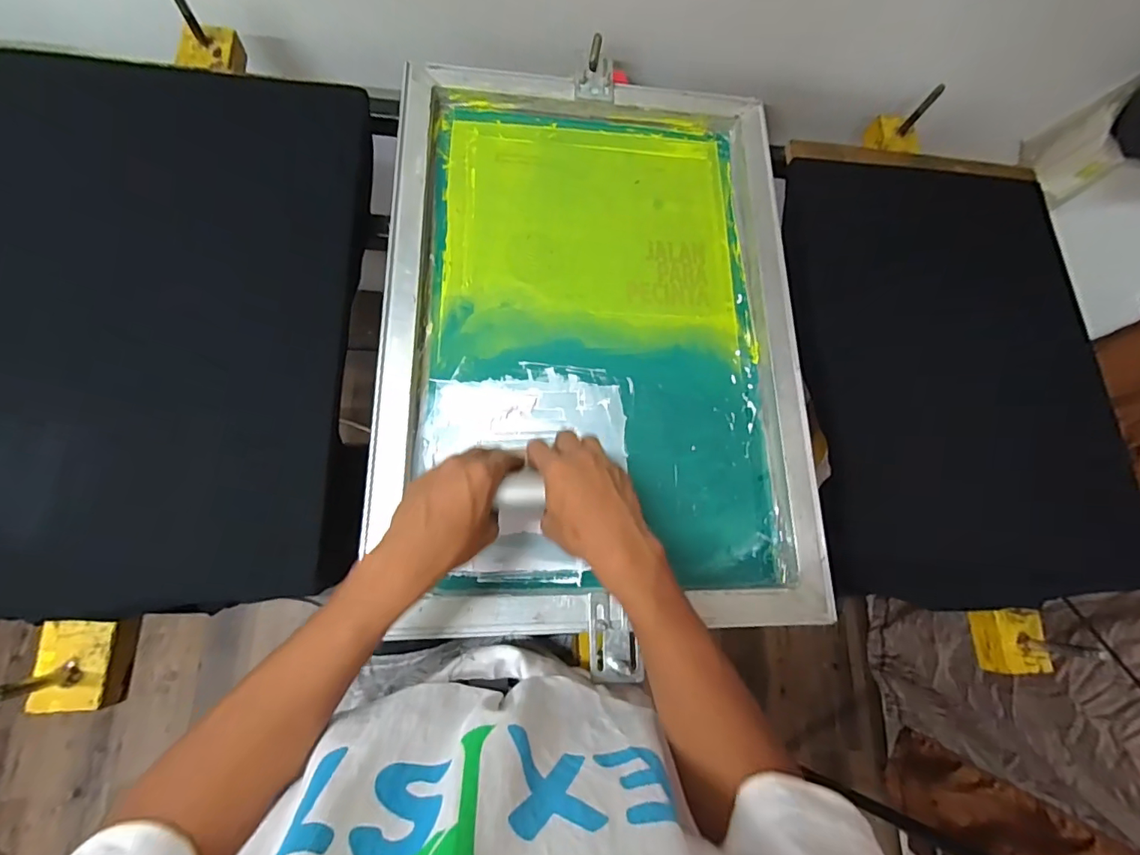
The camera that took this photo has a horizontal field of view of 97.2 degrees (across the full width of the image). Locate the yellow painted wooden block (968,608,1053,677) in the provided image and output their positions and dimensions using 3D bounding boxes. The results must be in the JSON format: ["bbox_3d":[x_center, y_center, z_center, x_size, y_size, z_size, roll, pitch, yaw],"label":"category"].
[{"bbox_3d":[0.516,0.250,0.588,0.061,0.037,0.067,-2,69,1],"label":"yellow painted wooden block"}]

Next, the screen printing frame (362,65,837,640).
[{"bbox_3d":[0.033,-0.123,0.578,0.465,0.031,0.654,0,75,-7],"label":"screen printing frame"}]

